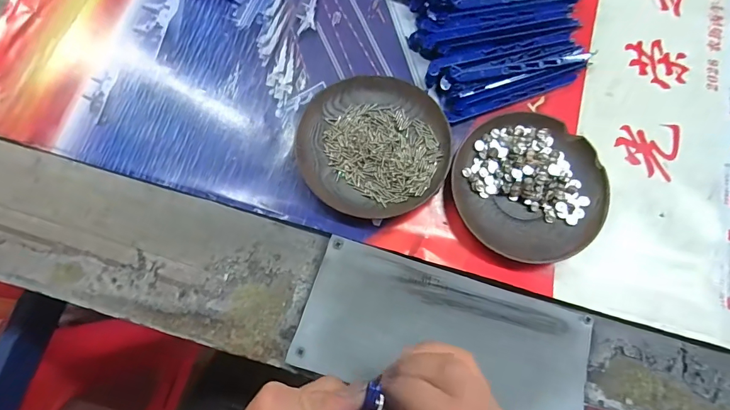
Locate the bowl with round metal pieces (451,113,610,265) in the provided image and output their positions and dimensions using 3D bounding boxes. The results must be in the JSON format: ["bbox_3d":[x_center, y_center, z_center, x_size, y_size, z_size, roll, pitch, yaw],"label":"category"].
[{"bbox_3d":[0.124,-0.014,0.299,0.111,0.014,0.111,0,76,-1],"label":"bowl with round metal pieces"}]

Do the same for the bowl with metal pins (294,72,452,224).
[{"bbox_3d":[0.008,-0.047,0.308,0.112,0.015,0.113,0,76,-1],"label":"bowl with metal pins"}]

